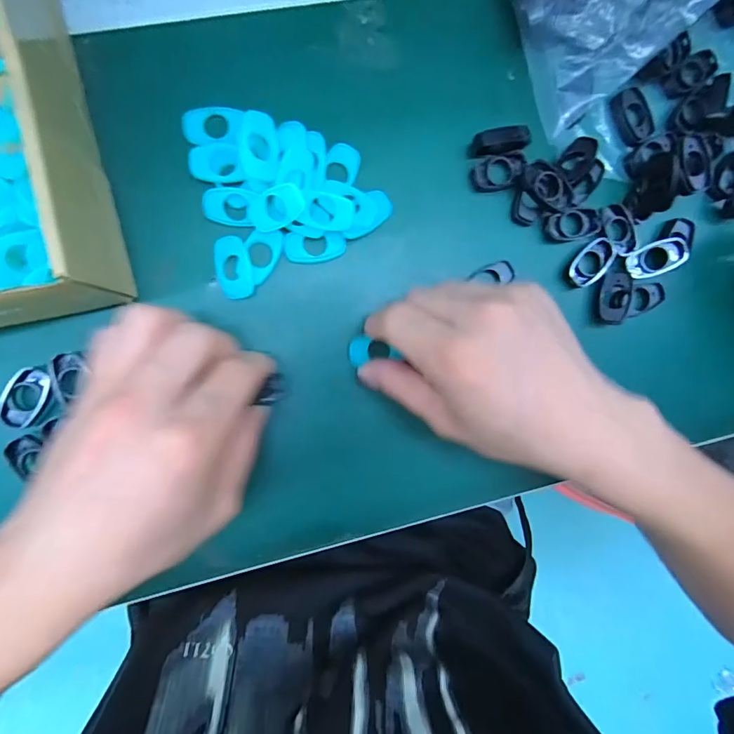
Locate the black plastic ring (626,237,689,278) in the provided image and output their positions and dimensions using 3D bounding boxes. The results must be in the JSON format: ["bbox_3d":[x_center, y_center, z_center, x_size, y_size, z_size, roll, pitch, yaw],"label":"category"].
[{"bbox_3d":[0.173,-0.064,0.260,0.032,0.006,0.019,-20,94,13],"label":"black plastic ring"}]

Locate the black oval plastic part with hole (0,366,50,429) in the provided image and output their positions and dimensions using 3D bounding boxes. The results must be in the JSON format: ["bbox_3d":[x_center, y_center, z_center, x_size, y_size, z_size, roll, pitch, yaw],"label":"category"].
[{"bbox_3d":[-0.175,0.016,0.223,0.015,0.011,0.033,30,89,-8],"label":"black oval plastic part with hole"}]

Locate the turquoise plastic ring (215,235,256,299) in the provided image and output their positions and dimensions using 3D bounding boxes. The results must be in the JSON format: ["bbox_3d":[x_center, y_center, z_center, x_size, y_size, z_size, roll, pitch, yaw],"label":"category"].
[{"bbox_3d":[-0.070,-0.053,0.232,0.018,0.004,0.032,-12,95,-7],"label":"turquoise plastic ring"}]

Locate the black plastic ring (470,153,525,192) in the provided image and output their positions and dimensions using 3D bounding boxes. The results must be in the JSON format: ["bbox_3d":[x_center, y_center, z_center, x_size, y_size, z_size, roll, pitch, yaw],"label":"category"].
[{"bbox_3d":[0.076,-0.112,0.251,0.032,0.005,0.018,-15,95,-7],"label":"black plastic ring"}]

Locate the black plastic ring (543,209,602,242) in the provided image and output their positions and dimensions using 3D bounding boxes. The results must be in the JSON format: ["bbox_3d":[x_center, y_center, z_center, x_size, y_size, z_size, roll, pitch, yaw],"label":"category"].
[{"bbox_3d":[0.122,-0.084,0.257,0.034,0.004,0.018,-13,95,-7],"label":"black plastic ring"}]

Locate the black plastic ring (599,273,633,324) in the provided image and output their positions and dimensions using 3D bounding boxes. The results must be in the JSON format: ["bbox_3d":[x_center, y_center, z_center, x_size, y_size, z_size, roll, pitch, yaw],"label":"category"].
[{"bbox_3d":[0.150,-0.041,0.263,0.020,0.005,0.030,-2,93,-8],"label":"black plastic ring"}]

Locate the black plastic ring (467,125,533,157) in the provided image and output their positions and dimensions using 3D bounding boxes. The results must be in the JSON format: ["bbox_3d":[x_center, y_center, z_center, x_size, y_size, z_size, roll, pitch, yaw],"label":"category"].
[{"bbox_3d":[0.075,-0.127,0.246,0.031,0.012,0.012,-14,95,-7],"label":"black plastic ring"}]

